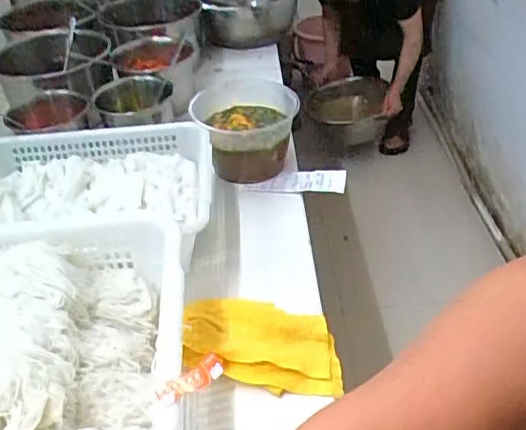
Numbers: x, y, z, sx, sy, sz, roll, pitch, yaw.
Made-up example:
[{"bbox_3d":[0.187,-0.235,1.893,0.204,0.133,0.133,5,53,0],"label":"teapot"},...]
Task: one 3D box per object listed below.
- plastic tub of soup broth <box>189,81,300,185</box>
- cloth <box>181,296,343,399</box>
[{"bbox_3d":[-0.029,-0.142,0.947,0.158,0.106,0.164,-11,39,-7],"label":"plastic tub of soup broth"},{"bbox_3d":[-0.003,0.136,0.657,0.170,0.040,0.125,-3,39,2],"label":"cloth"}]

